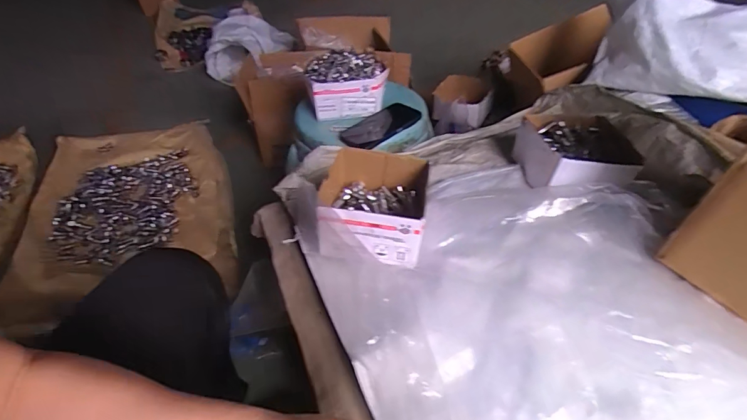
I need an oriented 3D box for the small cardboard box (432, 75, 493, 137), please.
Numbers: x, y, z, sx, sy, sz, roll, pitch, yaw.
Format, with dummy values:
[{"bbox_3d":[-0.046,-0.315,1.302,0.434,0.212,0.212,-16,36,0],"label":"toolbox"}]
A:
[{"bbox_3d":[0.243,-0.294,1.149,0.162,0.100,0.139,-7,43,-6],"label":"small cardboard box"}]

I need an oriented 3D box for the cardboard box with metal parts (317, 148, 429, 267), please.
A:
[{"bbox_3d":[-0.001,-0.015,0.567,0.143,0.086,0.157,5,46,7],"label":"cardboard box with metal parts"}]

